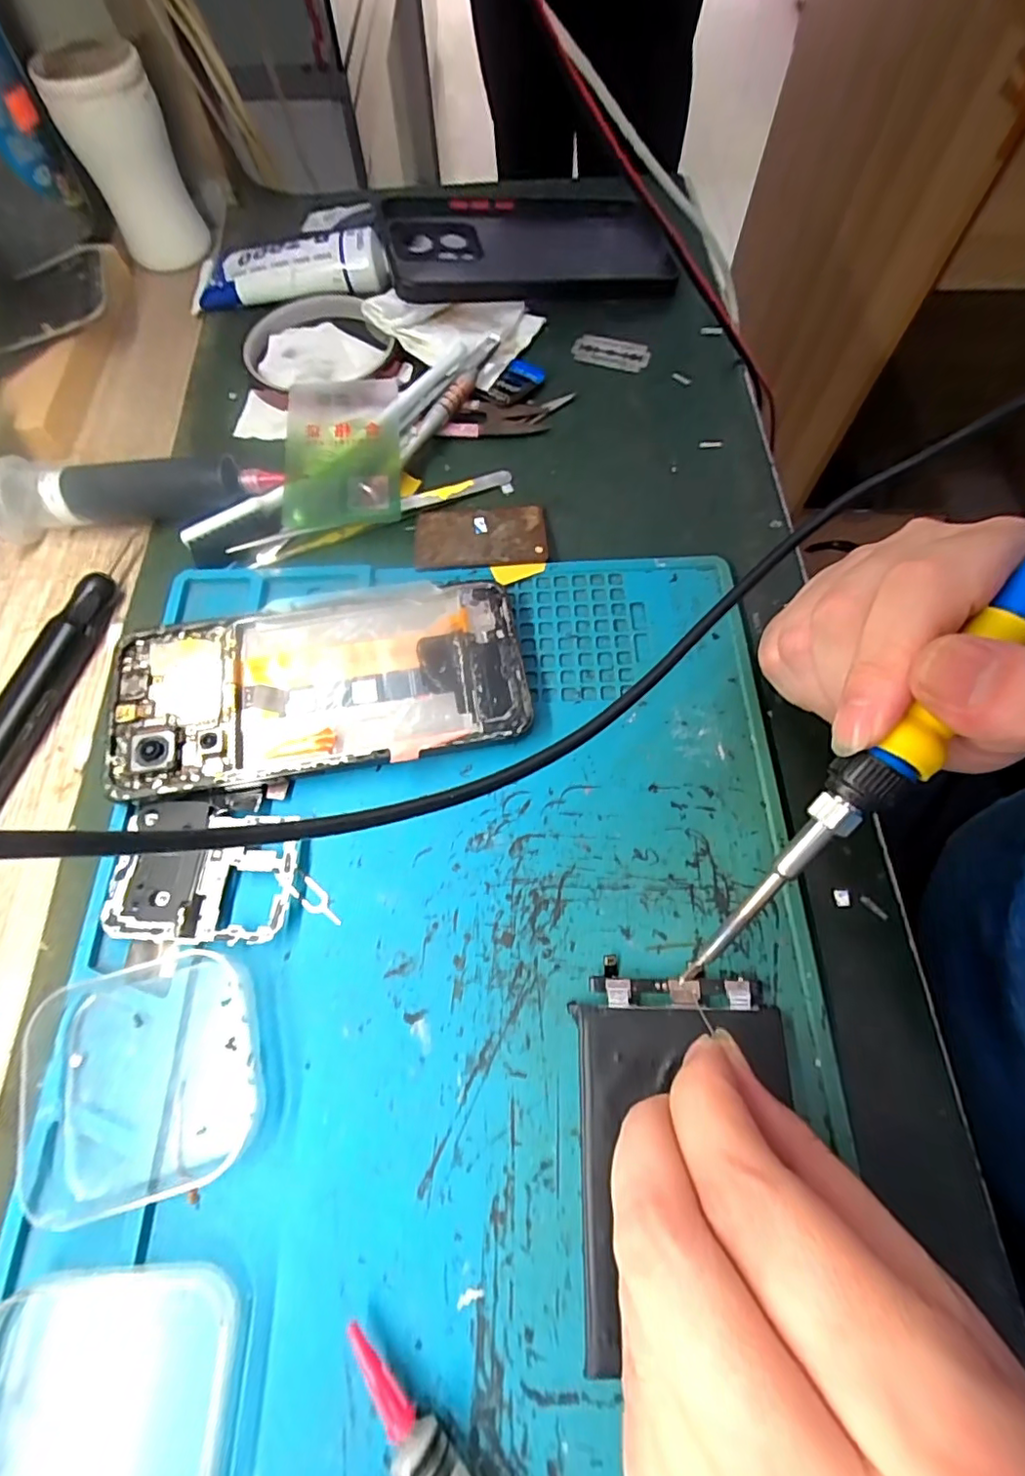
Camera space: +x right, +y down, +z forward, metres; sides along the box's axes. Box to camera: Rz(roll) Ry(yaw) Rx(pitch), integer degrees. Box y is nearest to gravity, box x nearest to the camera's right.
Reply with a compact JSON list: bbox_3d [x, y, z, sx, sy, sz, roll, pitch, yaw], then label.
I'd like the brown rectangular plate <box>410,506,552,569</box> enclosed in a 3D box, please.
[{"bbox_3d":[-0.015,-0.094,0.261,0.060,0.005,0.037,-4,66,0],"label":"brown rectangular plate"}]

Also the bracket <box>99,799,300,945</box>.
[{"bbox_3d":[-0.110,0.048,0.203,0.064,0.008,0.048,1,67,2],"label":"bracket"}]

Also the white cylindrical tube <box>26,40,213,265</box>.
[{"bbox_3d":[-0.218,-0.331,0.324,0.054,0.080,0.044,-27,68,-10],"label":"white cylindrical tube"}]

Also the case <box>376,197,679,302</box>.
[{"bbox_3d":[0.011,-0.282,0.328,0.164,0.017,0.084,-10,67,-11],"label":"case"}]

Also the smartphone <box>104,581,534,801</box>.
[{"bbox_3d":[-0.075,-0.021,0.226,0.157,0.015,0.074,-9,67,-2],"label":"smartphone"}]

